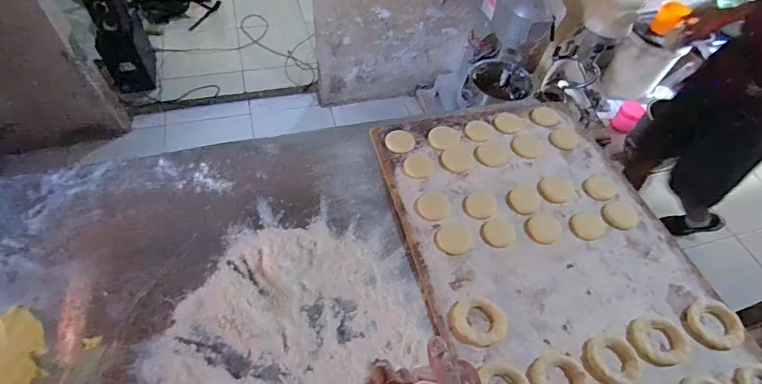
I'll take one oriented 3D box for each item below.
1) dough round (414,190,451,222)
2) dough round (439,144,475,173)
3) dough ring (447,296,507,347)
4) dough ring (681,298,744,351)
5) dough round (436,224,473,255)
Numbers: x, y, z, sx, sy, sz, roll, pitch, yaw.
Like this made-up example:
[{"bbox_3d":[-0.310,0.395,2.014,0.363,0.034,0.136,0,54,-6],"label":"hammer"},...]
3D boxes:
[{"bbox_3d":[0.084,0.022,0.642,0.052,0.004,0.056,1,54,-2],"label":"dough round"},{"bbox_3d":[0.135,-0.057,0.703,0.064,0.004,0.056,-24,59,-19],"label":"dough round"},{"bbox_3d":[0.128,0.169,0.531,0.070,0.015,0.068,1,54,-2],"label":"dough ring"},{"bbox_3d":[0.452,0.180,0.545,0.075,0.014,0.064,-19,57,-16],"label":"dough ring"},{"bbox_3d":[0.113,0.071,0.608,0.056,0.004,0.049,-26,59,-20],"label":"dough round"}]

